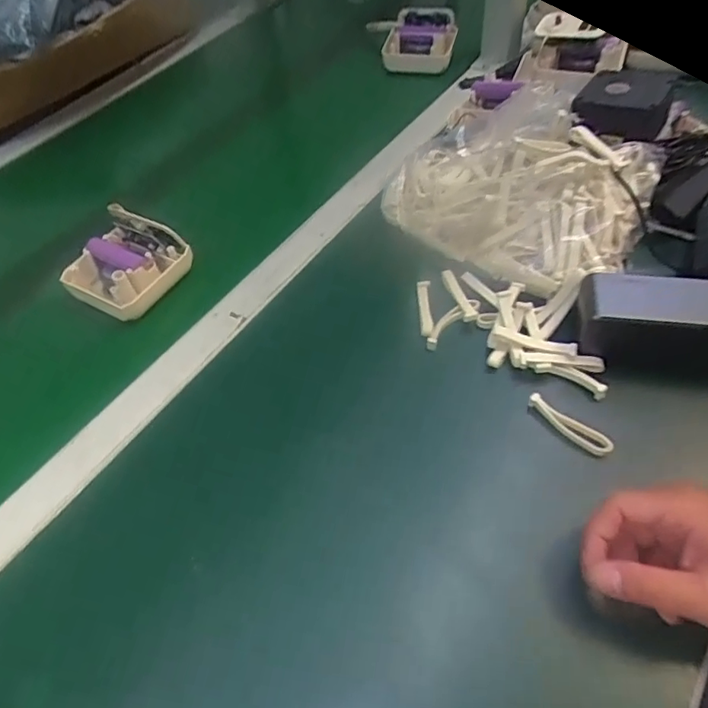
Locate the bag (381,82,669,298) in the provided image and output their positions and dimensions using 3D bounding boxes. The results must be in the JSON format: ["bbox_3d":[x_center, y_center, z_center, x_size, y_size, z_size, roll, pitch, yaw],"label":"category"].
[{"bbox_3d":[0.151,-0.163,0.524,0.218,0.072,0.182,33,62,27],"label":"bag"}]

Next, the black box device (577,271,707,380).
[{"bbox_3d":[0.239,-0.020,0.436,0.137,0.060,0.057,0,52,6],"label":"black box device"}]

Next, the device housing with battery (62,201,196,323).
[{"bbox_3d":[-0.210,-0.081,0.525,0.086,0.050,0.084,22,58,21],"label":"device housing with battery"}]

